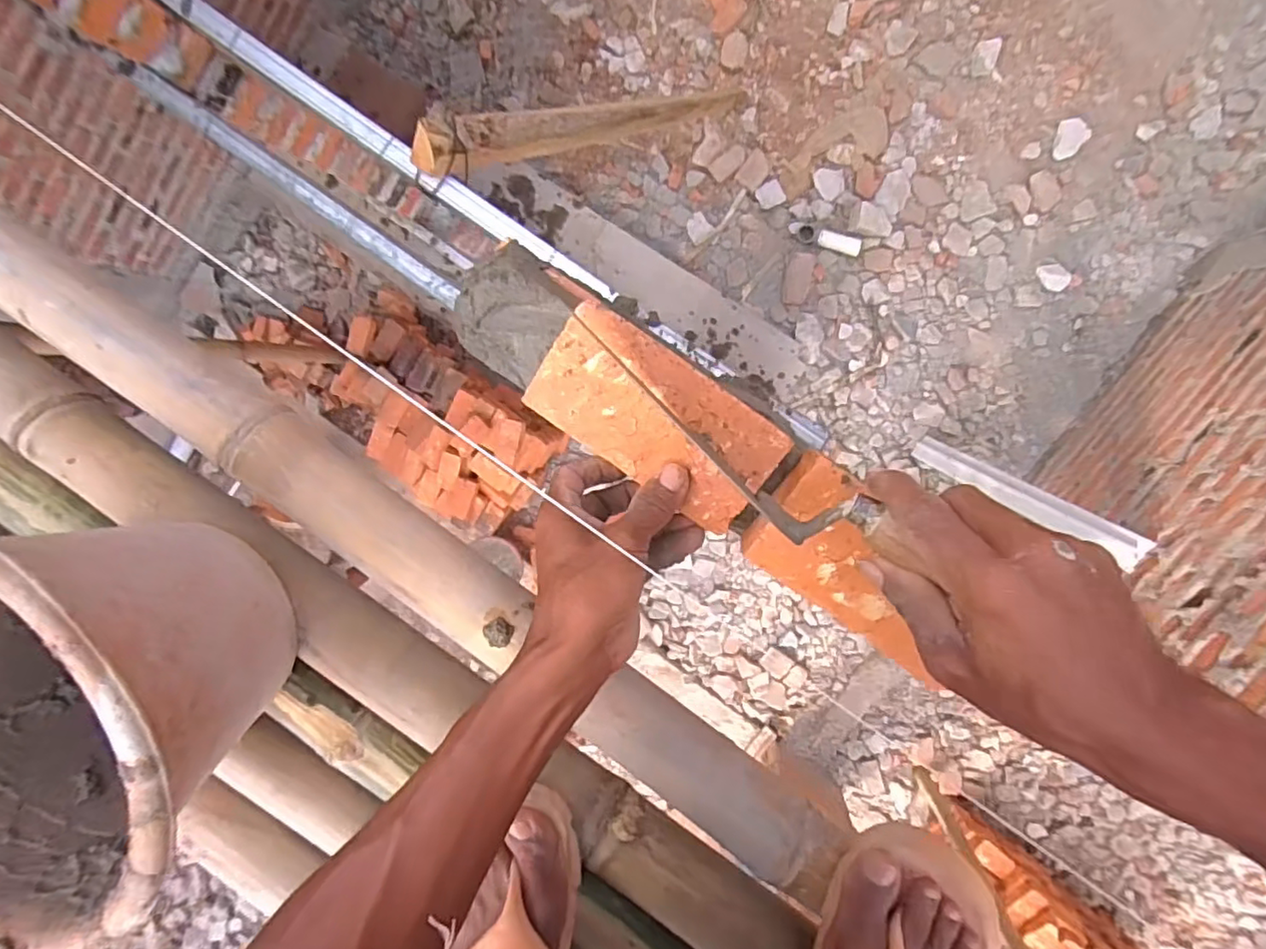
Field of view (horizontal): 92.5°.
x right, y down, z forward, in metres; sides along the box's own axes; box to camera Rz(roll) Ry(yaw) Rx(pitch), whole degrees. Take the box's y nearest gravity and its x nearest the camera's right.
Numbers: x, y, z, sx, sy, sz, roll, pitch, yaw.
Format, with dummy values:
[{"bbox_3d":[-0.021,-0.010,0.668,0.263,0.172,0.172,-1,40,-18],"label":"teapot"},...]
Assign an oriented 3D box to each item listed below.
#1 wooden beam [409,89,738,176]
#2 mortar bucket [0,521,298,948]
[{"bbox_3d":[0.045,-0.848,1.420,0.053,1.744,0.074,28,129,5],"label":"wooden beam"},{"bbox_3d":[-0.337,0.139,0.365,0.243,0.161,0.240,1,97,8],"label":"mortar bucket"}]

